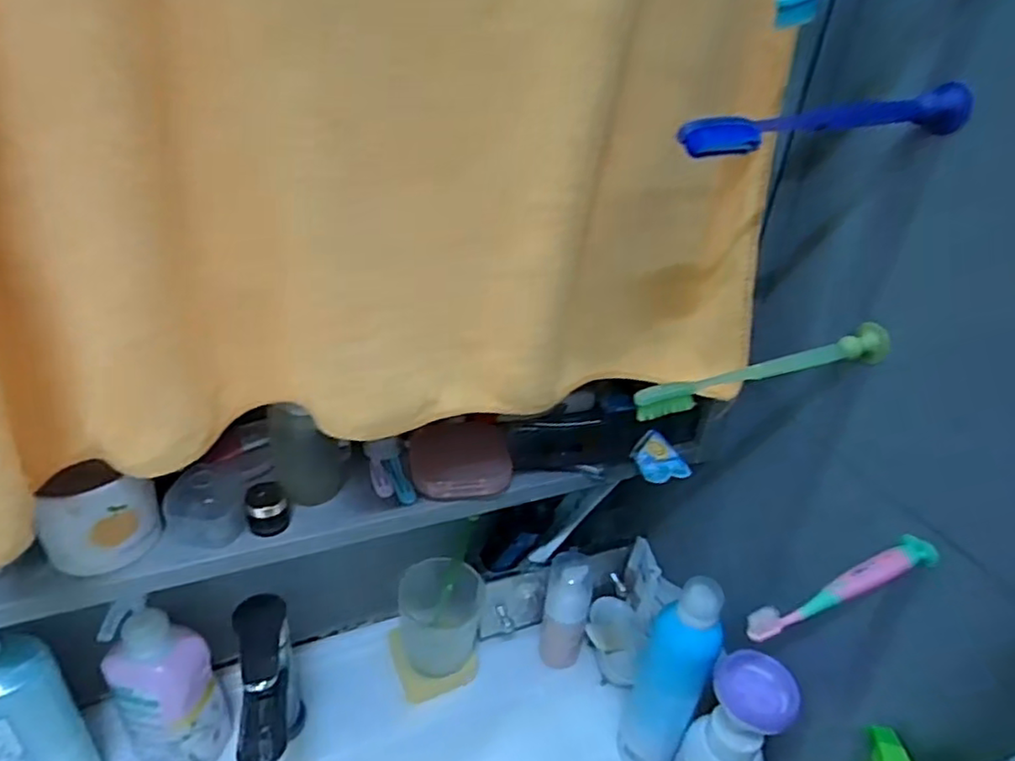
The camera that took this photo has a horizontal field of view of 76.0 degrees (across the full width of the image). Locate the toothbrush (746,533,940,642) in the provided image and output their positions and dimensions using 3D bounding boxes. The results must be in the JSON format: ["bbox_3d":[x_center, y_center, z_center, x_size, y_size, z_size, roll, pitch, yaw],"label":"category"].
[{"bbox_3d":[0.208,0.128,0.408,0.135,0.031,0.023,-9,36,-21],"label":"toothbrush"}]

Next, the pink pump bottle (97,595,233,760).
[{"bbox_3d":[-0.299,0.260,0.565,0.078,0.193,0.063,-19,40,-33],"label":"pink pump bottle"}]

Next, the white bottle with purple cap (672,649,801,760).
[{"bbox_3d":[0.196,0.323,0.574,0.068,0.181,0.069,4,33,-2],"label":"white bottle with purple cap"}]

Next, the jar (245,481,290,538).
[{"bbox_3d":[-0.172,0.092,0.465,0.027,0.032,0.021,-9,36,-21],"label":"jar"}]

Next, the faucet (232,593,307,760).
[{"bbox_3d":[-0.203,0.295,0.569,0.047,0.178,0.144,-7,35,-18],"label":"faucet"}]

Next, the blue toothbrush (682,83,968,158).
[{"bbox_3d":[0.171,-0.136,0.339,0.189,0.028,0.027,-12,37,-25],"label":"blue toothbrush"}]

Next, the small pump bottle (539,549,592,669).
[{"bbox_3d":[0.064,0.249,0.699,0.051,0.132,0.059,5,33,0],"label":"small pump bottle"}]

